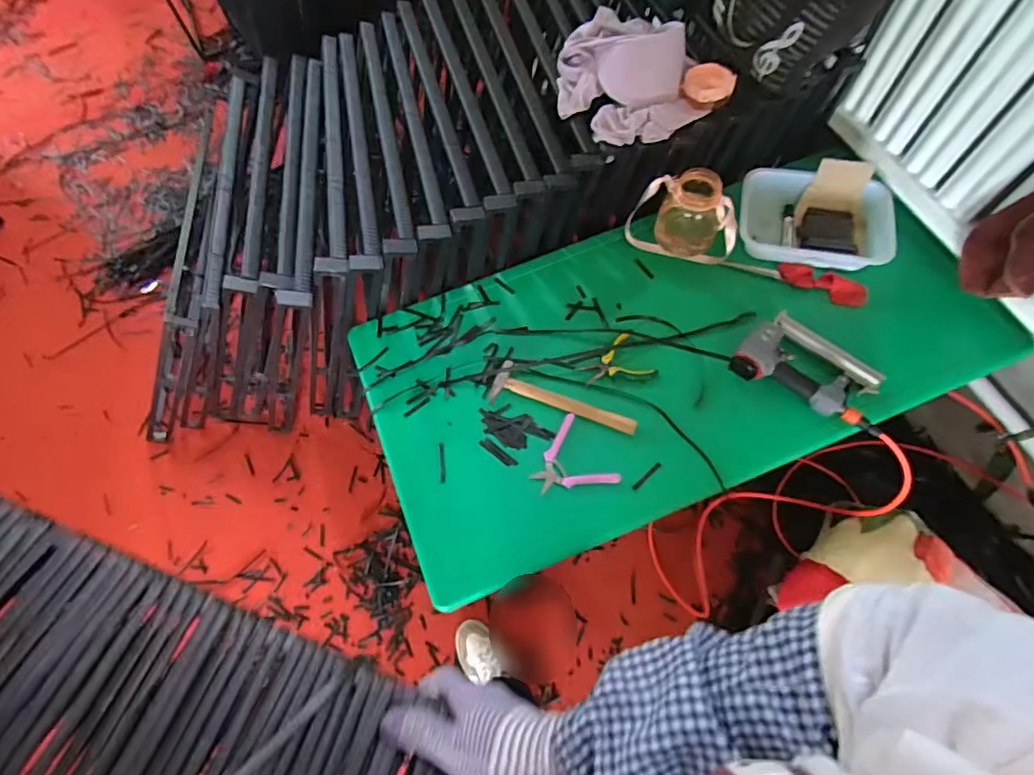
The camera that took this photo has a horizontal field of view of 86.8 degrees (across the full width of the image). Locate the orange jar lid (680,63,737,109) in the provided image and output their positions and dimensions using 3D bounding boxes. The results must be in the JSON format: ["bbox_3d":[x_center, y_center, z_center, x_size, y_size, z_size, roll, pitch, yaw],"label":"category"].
[{"bbox_3d":[0.359,-0.571,1.033,0.088,0.031,0.094,-3,80,18],"label":"orange jar lid"}]

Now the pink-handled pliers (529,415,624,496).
[{"bbox_3d":[0.090,0.139,0.969,0.126,0.009,0.145,-34,69,-11],"label":"pink-handled pliers"}]

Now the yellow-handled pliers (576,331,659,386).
[{"bbox_3d":[0.184,-0.041,1.027,0.125,0.014,0.103,-24,68,-7],"label":"yellow-handled pliers"}]

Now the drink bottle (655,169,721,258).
[{"bbox_3d":[0.343,-0.345,1.081,0.114,0.131,0.104,-1,67,2],"label":"drink bottle"}]

